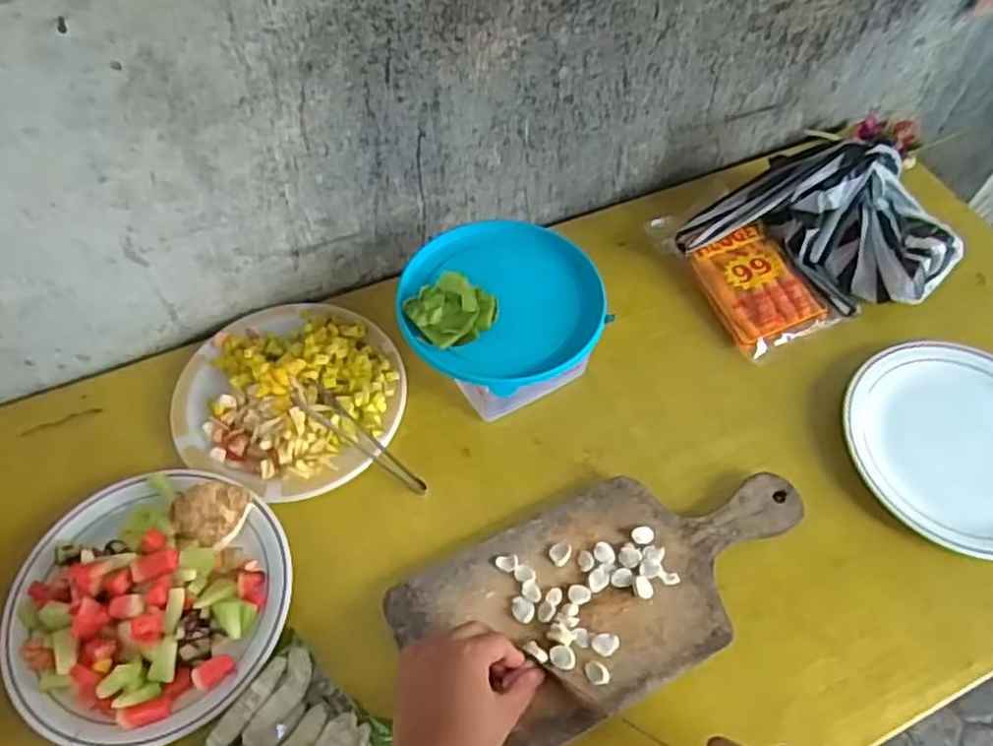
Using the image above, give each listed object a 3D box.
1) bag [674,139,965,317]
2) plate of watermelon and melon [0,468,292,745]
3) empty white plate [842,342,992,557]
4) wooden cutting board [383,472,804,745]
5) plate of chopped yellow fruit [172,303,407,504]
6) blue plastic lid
[{"bbox_3d":[0.358,-0.162,0.785,0.270,0.120,0.142,21,60,11],"label":"bag"},{"bbox_3d":[-0.285,0.182,0.593,0.217,0.055,0.211,1,59,-1],"label":"plate of watermelon and melon"},{"bbox_3d":[0.446,0.067,0.693,0.200,0.019,0.216,1,59,-1],"label":"empty white plate"},{"bbox_3d":[0.103,0.175,0.616,0.354,0.012,0.164,-24,62,-15],"label":"wooden cutting board"},{"bbox_3d":[-0.202,0.015,0.707,0.216,0.039,0.198,1,59,-1],"label":"plate of chopped yellow fruit"},{"bbox_3d":[0.003,-0.071,0.676,0.179,0.024,0.179,1,59,-1],"label":"blue plastic lid"}]

